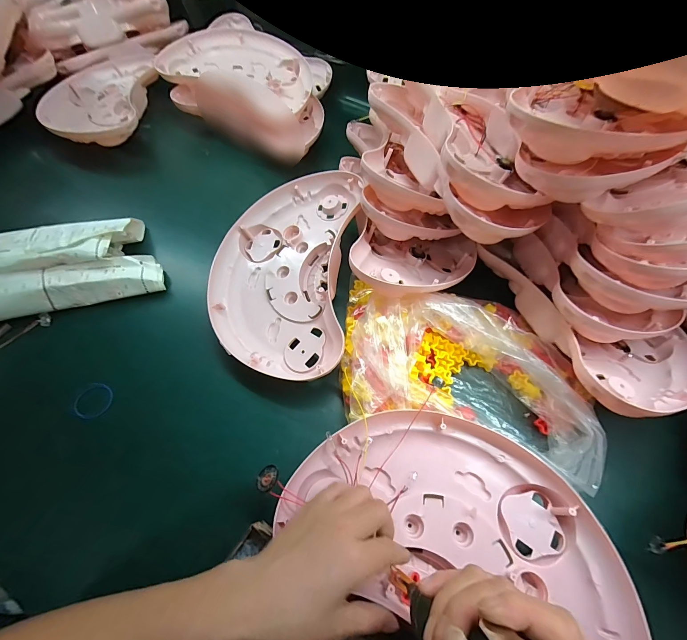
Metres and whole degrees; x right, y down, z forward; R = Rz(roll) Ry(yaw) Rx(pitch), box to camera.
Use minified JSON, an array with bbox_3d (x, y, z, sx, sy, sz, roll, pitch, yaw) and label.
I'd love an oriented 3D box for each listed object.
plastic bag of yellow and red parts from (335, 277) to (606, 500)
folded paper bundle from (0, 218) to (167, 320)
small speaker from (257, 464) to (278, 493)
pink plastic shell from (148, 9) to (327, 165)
[{"bbox_3d":[0.146,0.060,0.418,0.304,0.077,0.225,10,59,3],"label":"plastic bag of yellow and red parts"},{"bbox_3d":[-0.465,-0.087,0.485,0.339,0.047,0.166,-13,61,-11],"label":"folded paper bundle"},{"bbox_3d":[-0.079,0.165,0.329,0.025,0.004,0.025,-15,54,22],"label":"small speaker"},{"bbox_3d":[-0.194,-0.551,0.732,0.387,0.136,0.299,21,61,9],"label":"pink plastic shell"}]

